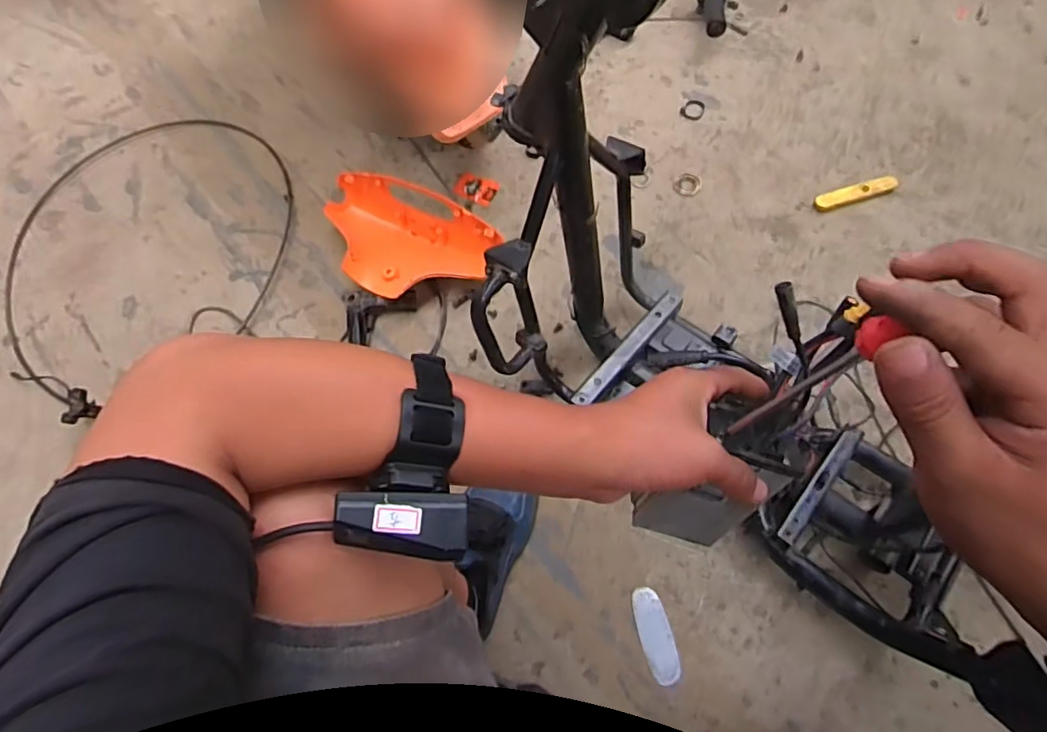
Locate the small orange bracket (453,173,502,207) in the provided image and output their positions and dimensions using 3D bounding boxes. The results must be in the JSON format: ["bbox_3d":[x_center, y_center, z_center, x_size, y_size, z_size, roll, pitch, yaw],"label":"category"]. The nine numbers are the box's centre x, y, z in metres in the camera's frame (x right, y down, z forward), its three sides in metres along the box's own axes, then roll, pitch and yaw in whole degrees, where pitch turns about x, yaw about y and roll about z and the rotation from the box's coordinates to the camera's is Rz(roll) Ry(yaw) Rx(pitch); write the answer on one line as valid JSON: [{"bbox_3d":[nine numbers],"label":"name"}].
[{"bbox_3d":[-0.081,-0.309,1.035,0.074,0.009,0.049,24,71,12],"label":"small orange bracket"}]

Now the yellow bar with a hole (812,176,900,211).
[{"bbox_3d":[0.562,-0.293,1.000,0.148,0.014,0.034,-17,68,-4],"label":"yellow bar with a hole"}]

